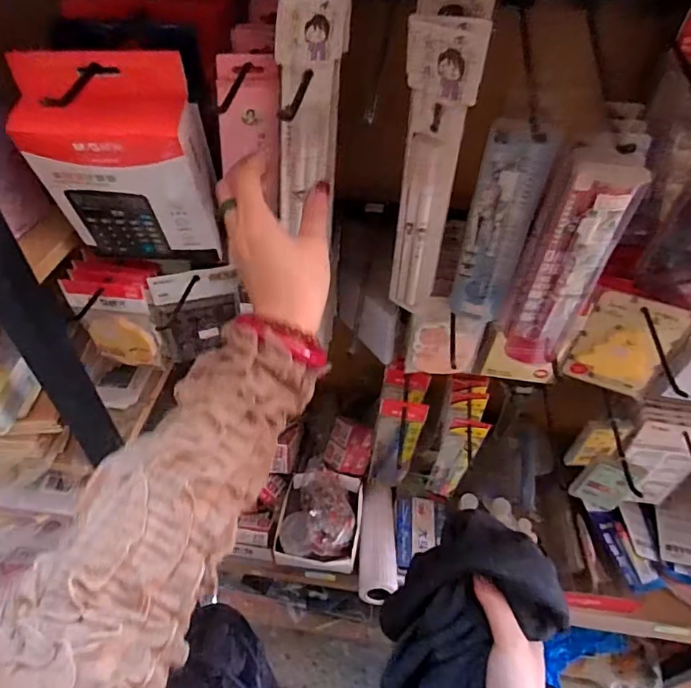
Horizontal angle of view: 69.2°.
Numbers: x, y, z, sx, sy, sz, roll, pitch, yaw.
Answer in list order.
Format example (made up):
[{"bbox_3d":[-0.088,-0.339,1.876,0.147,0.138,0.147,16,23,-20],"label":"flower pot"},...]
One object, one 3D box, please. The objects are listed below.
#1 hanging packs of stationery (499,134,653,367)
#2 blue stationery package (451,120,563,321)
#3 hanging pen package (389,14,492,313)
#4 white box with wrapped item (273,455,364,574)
[{"bbox_3d":[0.169,-0.062,0.392,0.058,0.189,0.037,22,49,17],"label":"hanging packs of stationery"},{"bbox_3d":[0.125,-0.090,0.417,0.050,0.184,0.018,16,47,11],"label":"blue stationery package"},{"bbox_3d":[0.060,-0.115,0.378,0.050,0.221,0.016,25,50,21],"label":"hanging pen package"},{"bbox_3d":[-0.037,0.259,0.762,0.120,0.062,0.143,8,46,5],"label":"white box with wrapped item"}]

